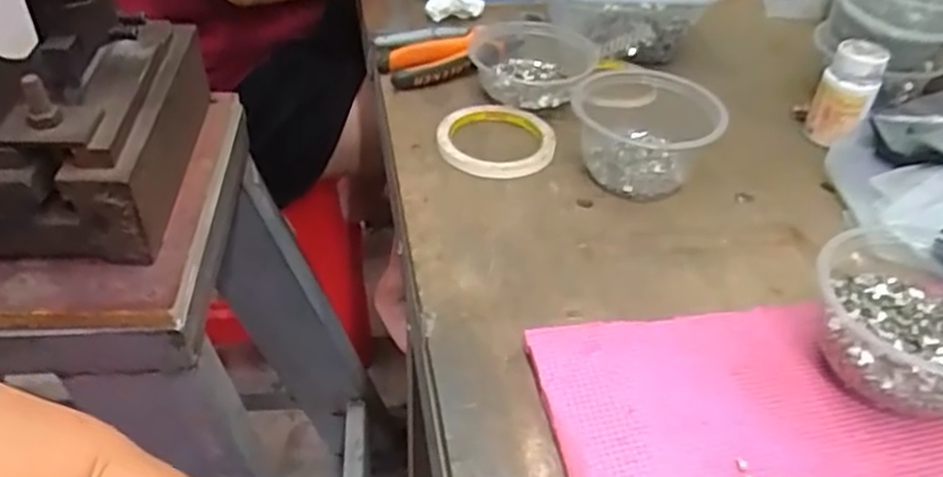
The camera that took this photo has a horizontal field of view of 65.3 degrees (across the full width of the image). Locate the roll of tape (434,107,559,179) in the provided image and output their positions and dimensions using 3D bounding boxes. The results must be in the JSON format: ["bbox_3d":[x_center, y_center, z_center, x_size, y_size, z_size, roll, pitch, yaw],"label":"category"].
[{"bbox_3d":[0.021,-0.084,0.620,0.097,0.013,0.096,1,40,-1],"label":"roll of tape"}]

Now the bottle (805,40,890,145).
[{"bbox_3d":[0.319,-0.122,0.628,0.046,0.082,0.043,19,43,20],"label":"bottle"}]

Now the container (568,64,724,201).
[{"bbox_3d":[0.139,-0.089,0.595,0.111,0.058,0.131,3,40,2],"label":"container"}]

